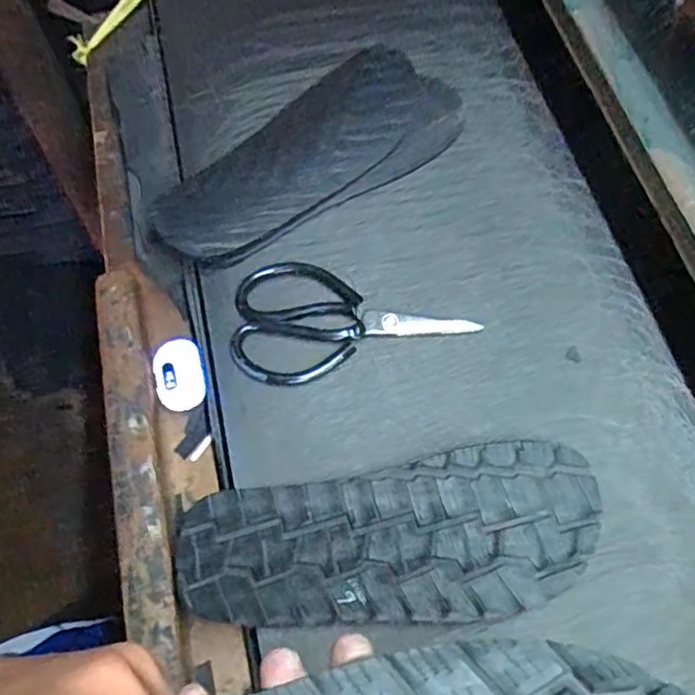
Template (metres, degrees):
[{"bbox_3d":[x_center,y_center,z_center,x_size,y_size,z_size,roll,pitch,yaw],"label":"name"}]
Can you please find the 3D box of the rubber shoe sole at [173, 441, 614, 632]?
[{"bbox_3d":[0.031,0.133,0.437,0.283,0.015,0.107,-9,64,-6],"label":"rubber shoe sole"}]

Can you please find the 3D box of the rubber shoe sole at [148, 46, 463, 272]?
[{"bbox_3d":[-0.028,-0.166,0.570,0.291,0.031,0.128,-41,71,-19],"label":"rubber shoe sole"}]

